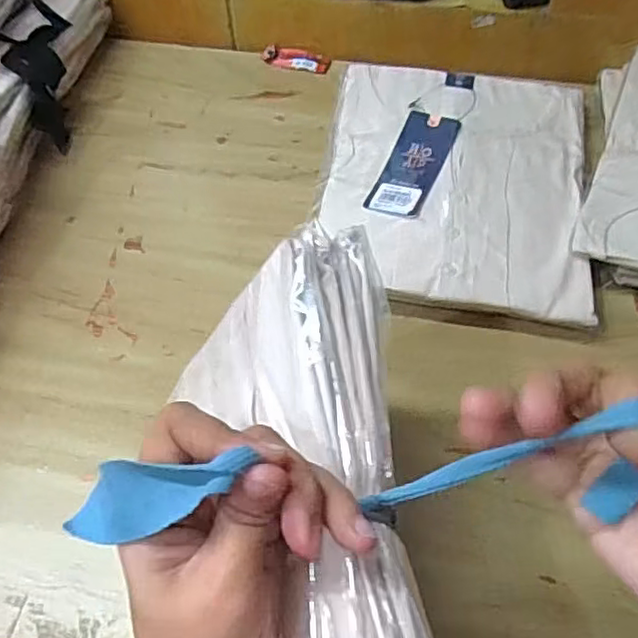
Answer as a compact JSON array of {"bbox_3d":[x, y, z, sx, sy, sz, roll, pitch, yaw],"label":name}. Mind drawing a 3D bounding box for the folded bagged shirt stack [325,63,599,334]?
[{"bbox_3d":[0.111,-0.112,0.536,0.208,0.046,0.253,7,59,6],"label":"folded bagged shirt stack"}]

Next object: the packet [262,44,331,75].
[{"bbox_3d":[-0.022,-0.265,0.653,0.067,0.010,0.023,13,60,9],"label":"packet"}]

